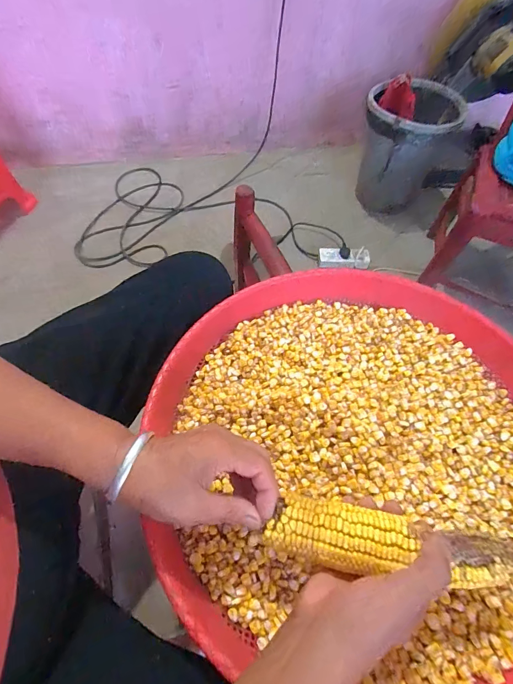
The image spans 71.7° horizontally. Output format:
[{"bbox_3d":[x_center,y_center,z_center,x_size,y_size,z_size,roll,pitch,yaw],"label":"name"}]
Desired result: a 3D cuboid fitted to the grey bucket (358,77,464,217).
[{"bbox_3d":[0.459,-0.601,1.152,0.248,0.361,0.249,0,59,0],"label":"grey bucket"}]

